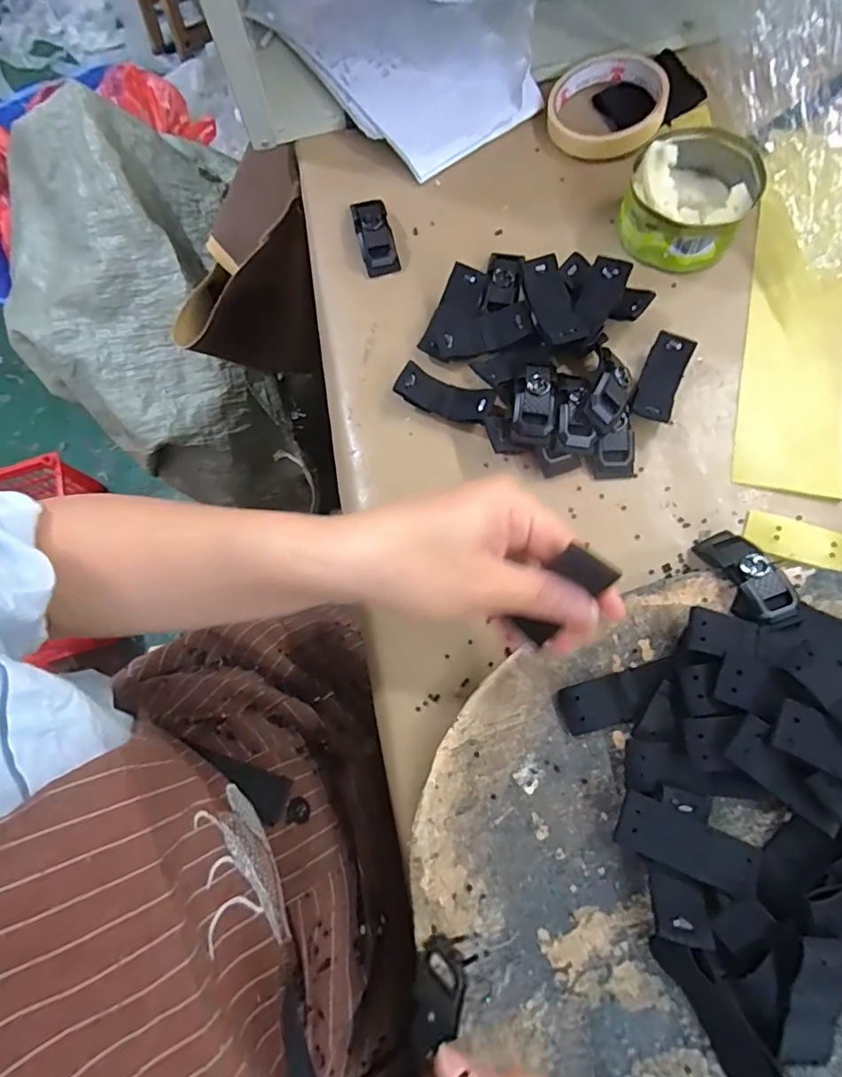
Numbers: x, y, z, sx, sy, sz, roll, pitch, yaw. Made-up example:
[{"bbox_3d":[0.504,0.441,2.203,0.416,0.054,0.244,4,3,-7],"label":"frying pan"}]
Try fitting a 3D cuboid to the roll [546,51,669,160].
[{"bbox_3d":[0.143,-0.335,0.412,0.086,0.020,0.090,7,76,18],"label":"roll"}]

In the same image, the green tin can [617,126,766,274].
[{"bbox_3d":[0.186,-0.240,0.371,0.078,0.042,0.094,21,76,9],"label":"green tin can"}]

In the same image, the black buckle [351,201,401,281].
[{"bbox_3d":[-0.035,-0.226,0.396,0.026,0.016,0.062,-14,73,0],"label":"black buckle"}]

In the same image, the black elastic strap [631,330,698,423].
[{"bbox_3d":[0.158,-0.104,0.352,0.024,0.016,0.064,23,77,10],"label":"black elastic strap"}]

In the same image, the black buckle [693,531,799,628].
[{"bbox_3d":[0.182,0.021,0.302,0.029,0.018,0.063,-18,51,-4],"label":"black buckle"}]

